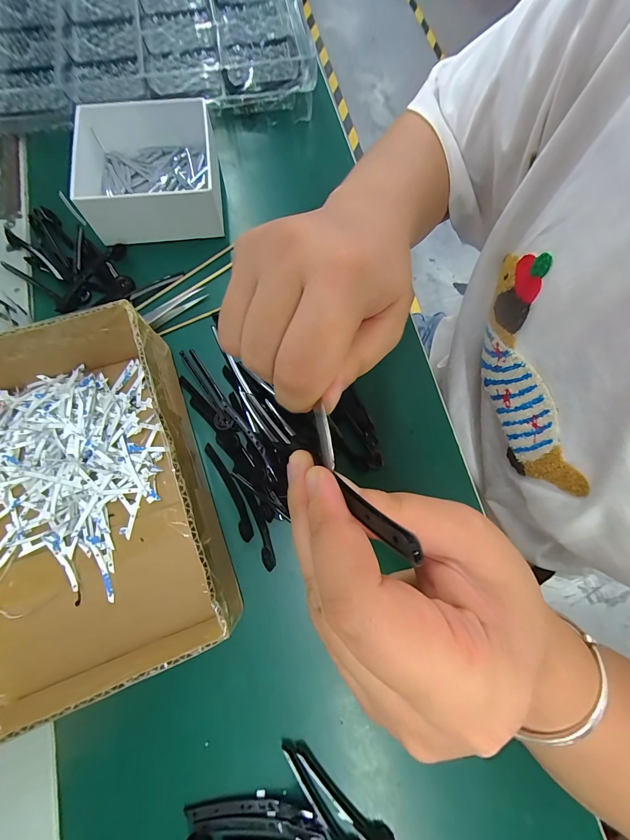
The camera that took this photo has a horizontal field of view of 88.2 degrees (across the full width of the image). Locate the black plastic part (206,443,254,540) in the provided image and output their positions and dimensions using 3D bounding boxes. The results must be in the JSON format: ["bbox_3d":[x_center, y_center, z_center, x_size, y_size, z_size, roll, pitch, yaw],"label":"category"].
[{"bbox_3d":[-0.061,0.050,0.232,0.010,0.004,0.073,-26,77,-8],"label":"black plastic part"}]

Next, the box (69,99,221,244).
[{"bbox_3d":[-0.145,-0.207,0.274,0.120,0.044,0.106,-10,75,-4],"label":"box"}]

